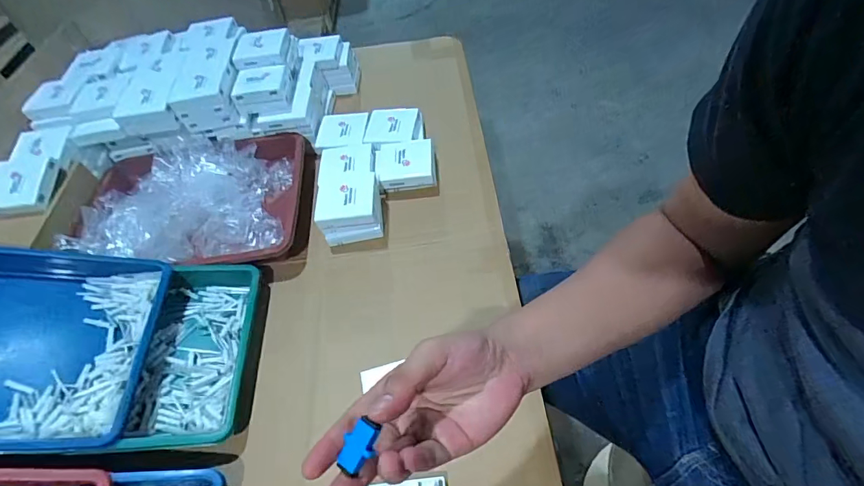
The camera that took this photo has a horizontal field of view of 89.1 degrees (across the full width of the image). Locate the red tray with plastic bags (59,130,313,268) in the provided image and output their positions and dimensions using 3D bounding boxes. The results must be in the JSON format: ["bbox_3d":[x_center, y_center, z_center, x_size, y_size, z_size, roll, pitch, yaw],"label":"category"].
[{"bbox_3d":[-0.379,-0.066,0.705,0.332,0.065,0.254,-4,52,5],"label":"red tray with plastic bags"}]

